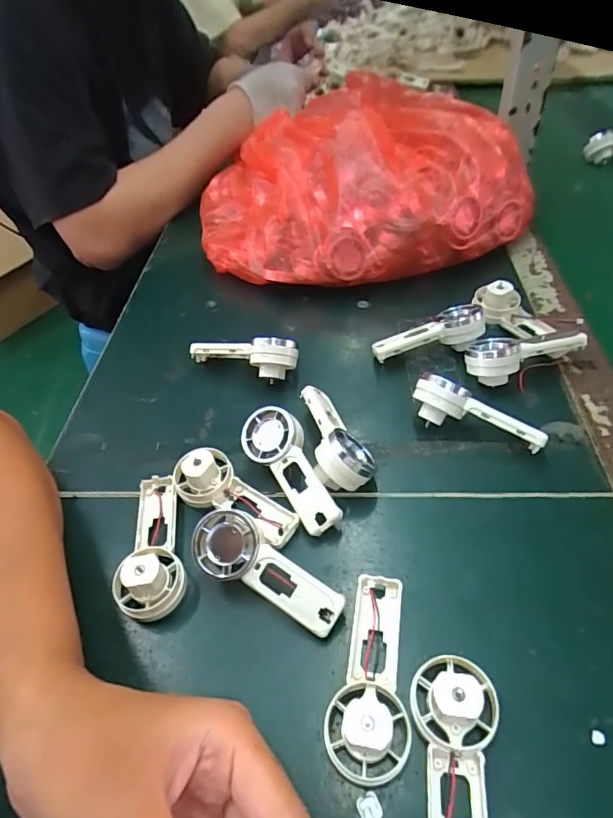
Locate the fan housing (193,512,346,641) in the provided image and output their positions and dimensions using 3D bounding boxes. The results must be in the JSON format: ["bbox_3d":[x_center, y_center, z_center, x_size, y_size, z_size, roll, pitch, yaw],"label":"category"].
[{"bbox_3d":[-0.023,0.093,0.276,0.093,0.020,0.037,30,81,16],"label":"fan housing"}]

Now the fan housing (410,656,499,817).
[{"bbox_3d":[0.066,0.160,0.207,0.036,0.020,0.091,2,61,8],"label":"fan housing"}]

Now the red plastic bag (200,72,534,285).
[{"bbox_3d":[0.047,-0.243,0.517,0.318,0.130,0.251,-16,48,-8],"label":"red plastic bag"}]

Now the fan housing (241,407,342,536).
[{"bbox_3d":[-0.011,0.040,0.317,0.038,0.039,0.090,-23,49,-14],"label":"fan housing"}]

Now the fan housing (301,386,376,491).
[{"bbox_3d":[0.022,0.019,0.336,0.039,0.038,0.088,-9,47,-1],"label":"fan housing"}]

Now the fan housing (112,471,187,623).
[{"bbox_3d":[-0.097,0.080,0.294,0.037,0.028,0.092,-12,47,-4],"label":"fan housing"}]

